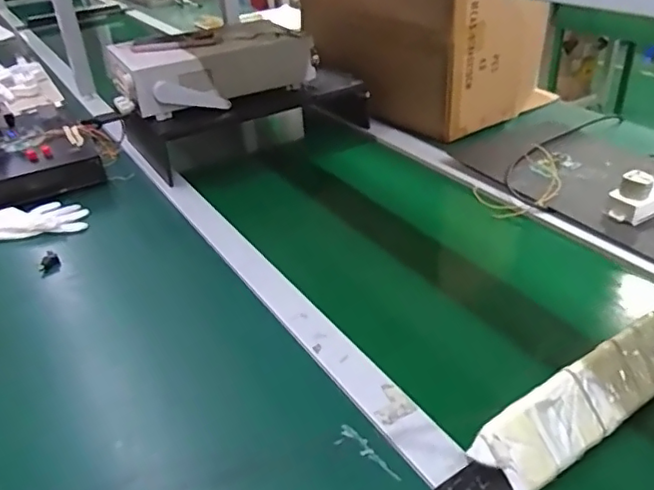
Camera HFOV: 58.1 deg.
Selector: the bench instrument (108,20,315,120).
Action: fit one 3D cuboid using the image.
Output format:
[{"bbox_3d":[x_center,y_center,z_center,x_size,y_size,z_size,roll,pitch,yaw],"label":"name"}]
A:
[{"bbox_3d":[-0.226,-0.354,1.152,0.375,0.104,0.196,-18,35,-20],"label":"bench instrument"}]

